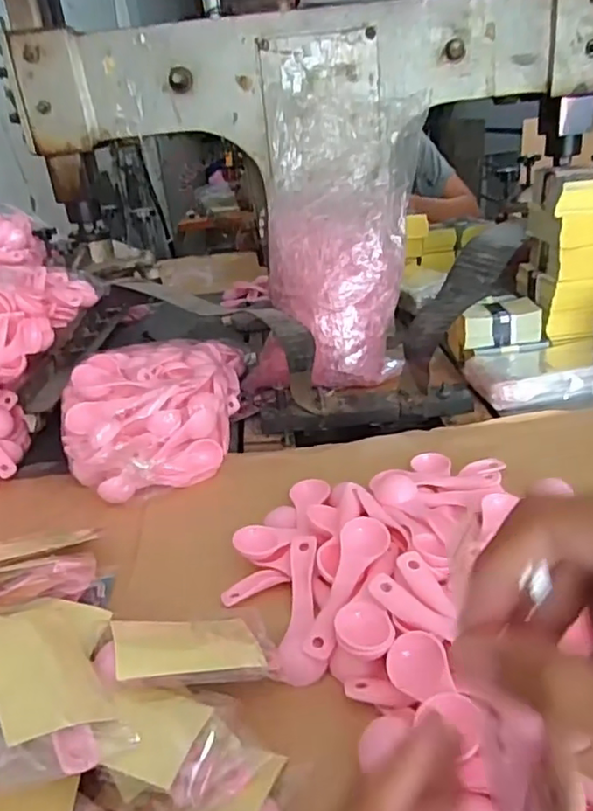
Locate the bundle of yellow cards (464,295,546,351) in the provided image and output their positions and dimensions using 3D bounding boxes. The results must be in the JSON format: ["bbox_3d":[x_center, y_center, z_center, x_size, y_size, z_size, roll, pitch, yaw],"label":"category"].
[{"bbox_3d":[0.261,-0.109,0.784,0.094,0.041,0.074,-5,26,4],"label":"bundle of yellow cards"}]

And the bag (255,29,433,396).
[{"bbox_3d":[0.061,-0.243,0.761,0.189,0.428,0.089,-4,-7,6],"label":"bag"}]

